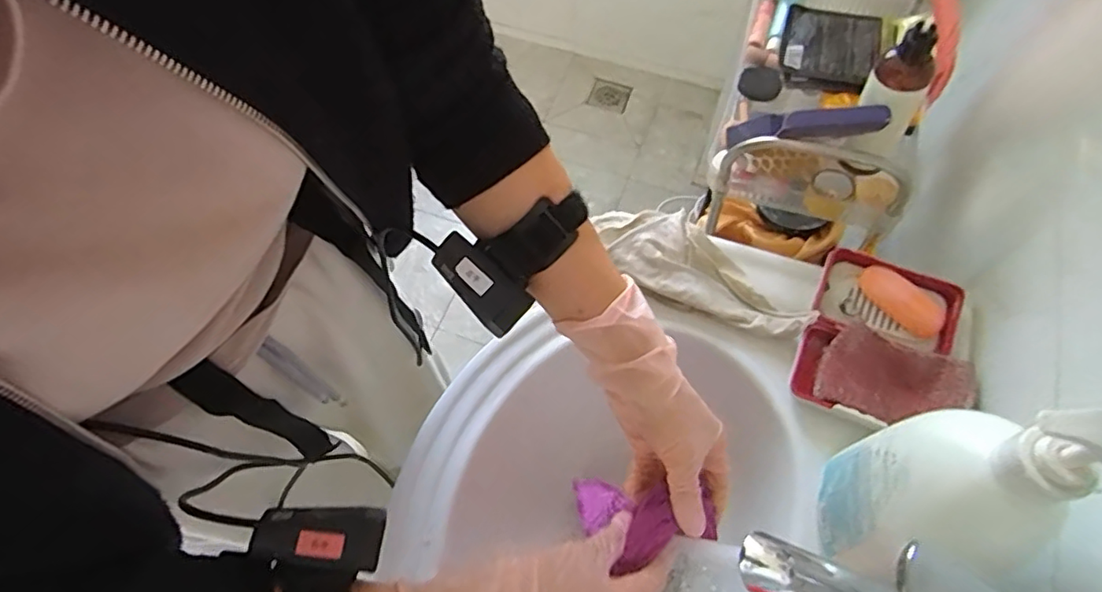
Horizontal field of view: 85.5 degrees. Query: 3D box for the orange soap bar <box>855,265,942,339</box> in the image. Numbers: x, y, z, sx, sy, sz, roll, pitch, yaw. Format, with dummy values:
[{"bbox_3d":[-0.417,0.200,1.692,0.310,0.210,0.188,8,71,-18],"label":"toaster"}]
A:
[{"bbox_3d":[0.319,0.003,0.542,0.036,0.017,0.077,-42,69,-17],"label":"orange soap bar"}]

